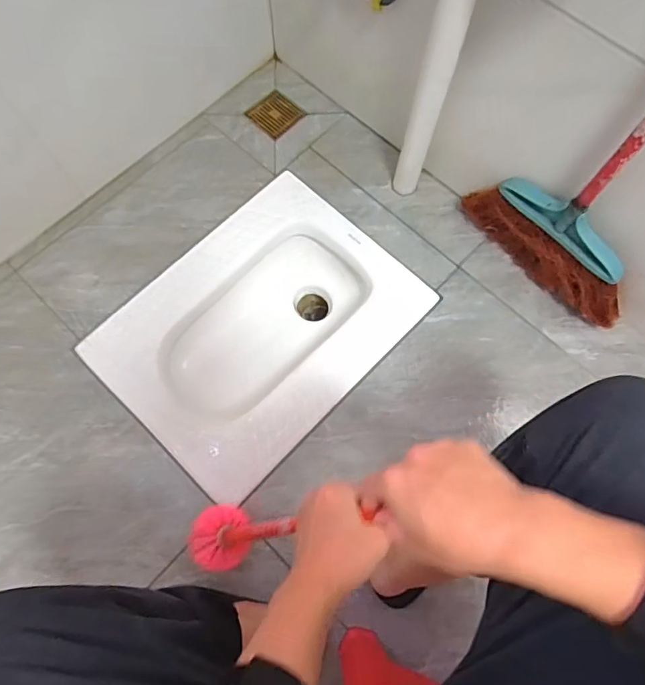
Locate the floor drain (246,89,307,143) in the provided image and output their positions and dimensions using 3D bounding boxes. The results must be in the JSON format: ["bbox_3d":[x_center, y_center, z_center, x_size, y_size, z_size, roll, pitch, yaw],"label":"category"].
[{"bbox_3d":[-0.101,-0.492,1.024,0.100,0.005,0.094,43,76,12],"label":"floor drain"}]

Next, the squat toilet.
[{"bbox_3d":[-0.118,-0.014,0.945,0.404,0.153,0.535,43,76,12],"label":"squat toilet"}]

